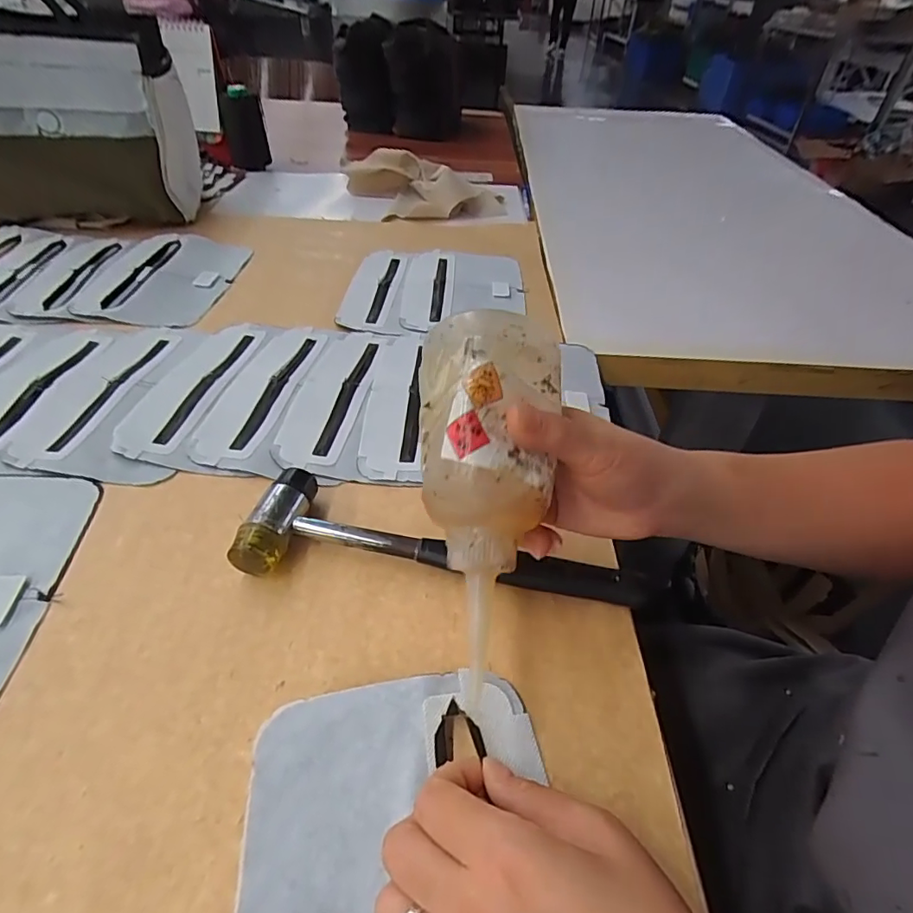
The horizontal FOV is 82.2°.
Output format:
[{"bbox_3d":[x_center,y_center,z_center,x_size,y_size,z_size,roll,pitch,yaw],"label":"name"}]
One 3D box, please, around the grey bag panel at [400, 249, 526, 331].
[{"bbox_3d":[0.010,-0.190,0.586,0.131,0.010,0.174,2,43,-1],"label":"grey bag panel"}]

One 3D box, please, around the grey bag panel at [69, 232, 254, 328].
[{"bbox_3d":[-0.321,-0.202,0.581,0.136,0.012,0.196,3,43,-1],"label":"grey bag panel"}]

